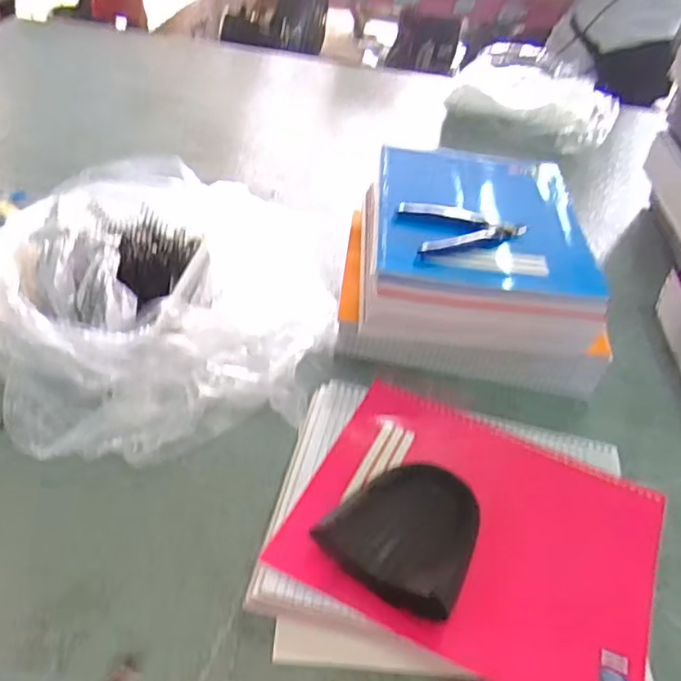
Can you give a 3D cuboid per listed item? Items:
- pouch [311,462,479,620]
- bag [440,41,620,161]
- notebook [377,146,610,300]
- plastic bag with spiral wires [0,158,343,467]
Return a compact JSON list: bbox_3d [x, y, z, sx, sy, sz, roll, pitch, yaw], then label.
[{"bbox_3d":[0.049,0.129,0.415,0.089,0.037,0.104,31,47,22],"label":"pouch"},{"bbox_3d":[0.341,-0.426,1.103,0.289,0.086,0.299,14,43,5],"label":"bag"},{"bbox_3d":[0.138,-0.133,0.614,0.194,0.015,0.279,7,39,2],"label":"notebook"},{"bbox_3d":[-0.164,-0.048,0.577,0.309,0.087,0.330,1,43,-9],"label":"plastic bag with spiral wires"}]

